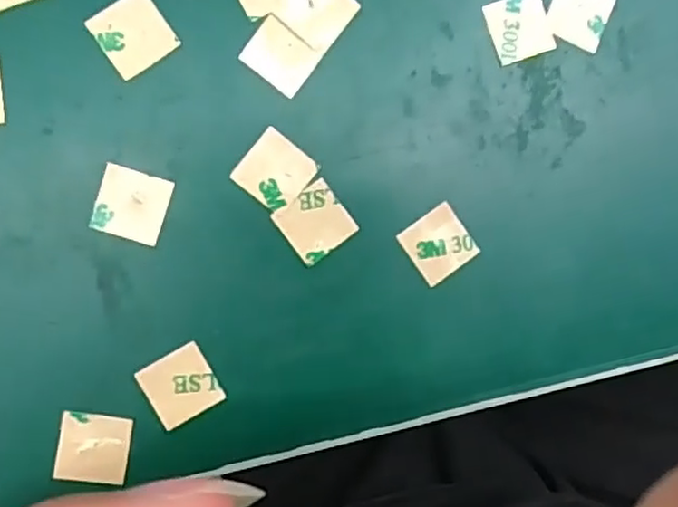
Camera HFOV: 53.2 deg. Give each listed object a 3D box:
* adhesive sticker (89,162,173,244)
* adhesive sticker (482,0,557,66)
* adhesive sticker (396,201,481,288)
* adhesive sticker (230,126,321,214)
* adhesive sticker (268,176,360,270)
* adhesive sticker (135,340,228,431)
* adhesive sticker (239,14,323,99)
[{"bbox_3d":[-0.046,-0.011,0.152,0.015,0.004,0.015,16,87,-10],"label":"adhesive sticker"},{"bbox_3d":[0.044,-0.055,0.165,0.015,0.004,0.015,-20,94,-8],"label":"adhesive sticker"},{"bbox_3d":[0.025,-0.002,0.162,0.015,0.004,0.015,-36,97,-6],"label":"adhesive sticker"},{"bbox_3d":[-0.015,-0.019,0.157,0.015,0.004,0.015,40,87,-7],"label":"adhesive sticker"},{"bbox_3d":[-0.005,-0.007,0.159,0.015,0.004,0.015,-38,97,-7],"label":"adhesive sticker"},{"bbox_3d":[-0.036,0.030,0.155,0.015,0.004,0.015,-30,98,-10],"label":"adhesive sticker"},{"bbox_3d":[-0.013,-0.045,0.156,0.015,0.004,0.013,35,88,-11],"label":"adhesive sticker"}]

